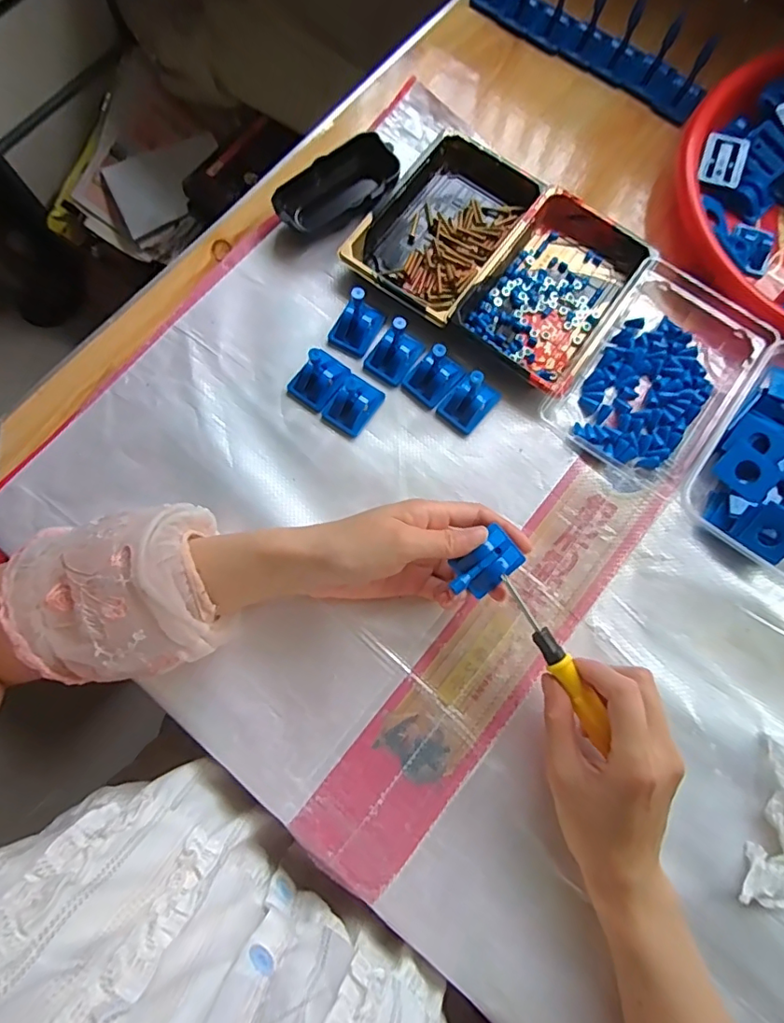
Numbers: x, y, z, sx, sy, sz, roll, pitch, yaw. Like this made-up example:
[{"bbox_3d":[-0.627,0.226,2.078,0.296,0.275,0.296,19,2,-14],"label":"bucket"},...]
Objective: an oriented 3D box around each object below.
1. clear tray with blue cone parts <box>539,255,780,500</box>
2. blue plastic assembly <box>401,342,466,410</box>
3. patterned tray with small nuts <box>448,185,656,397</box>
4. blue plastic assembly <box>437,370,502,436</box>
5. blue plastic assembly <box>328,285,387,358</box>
[{"bbox_3d":[0.211,-0.109,0.427,0.115,0.029,0.166,35,79,7],"label":"clear tray with blue cone parts"},{"bbox_3d":[0.033,-0.110,0.415,0.033,0.041,0.040,44,80,8],"label":"blue plastic assembly"},{"bbox_3d":[0.132,-0.184,0.444,0.102,0.022,0.164,33,79,7],"label":"patterned tray with small nuts"},{"bbox_3d":[0.062,-0.090,0.414,0.032,0.041,0.045,40,80,8],"label":"blue plastic assembly"},{"bbox_3d":[-0.029,-0.152,0.426,0.035,0.036,0.039,31,79,6],"label":"blue plastic assembly"}]

